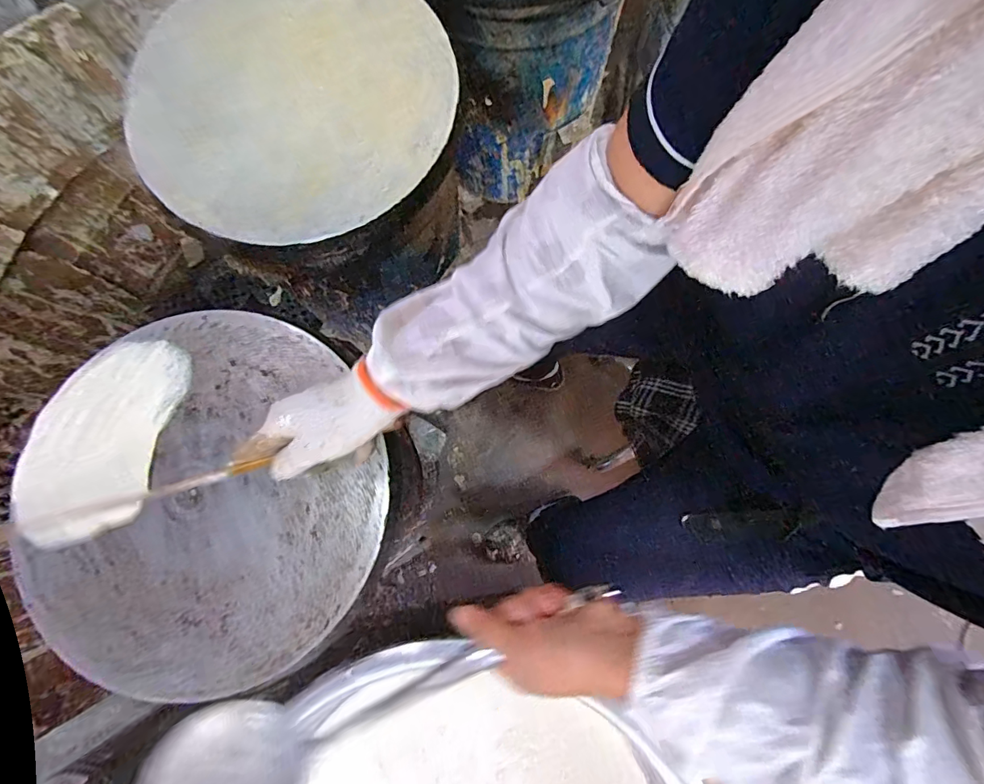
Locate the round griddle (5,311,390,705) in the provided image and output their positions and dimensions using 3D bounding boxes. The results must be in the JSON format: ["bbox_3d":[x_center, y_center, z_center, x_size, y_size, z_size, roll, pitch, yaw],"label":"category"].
[{"bbox_3d":[-0.308,0.107,0.457,0.368,0.029,0.371,0,80,1],"label":"round griddle"}]

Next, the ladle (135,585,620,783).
[{"bbox_3d":[-0.073,0.240,0.340,0.345,0.082,0.074,-20,80,-4],"label":"ladle"}]

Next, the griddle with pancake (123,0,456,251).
[{"bbox_3d":[-0.232,-0.352,0.511,0.354,0.032,0.374,0,80,1],"label":"griddle with pancake"}]

